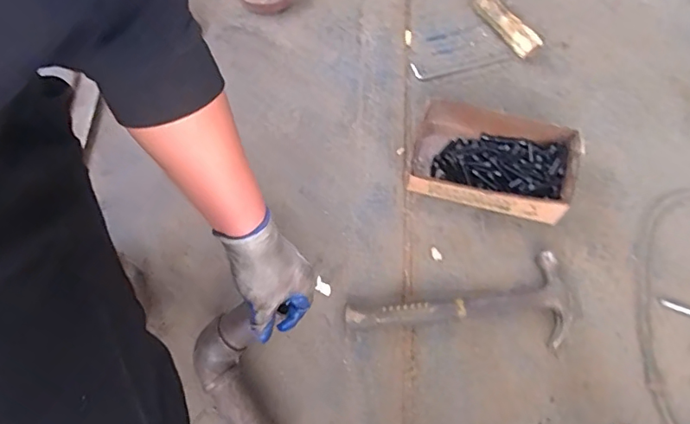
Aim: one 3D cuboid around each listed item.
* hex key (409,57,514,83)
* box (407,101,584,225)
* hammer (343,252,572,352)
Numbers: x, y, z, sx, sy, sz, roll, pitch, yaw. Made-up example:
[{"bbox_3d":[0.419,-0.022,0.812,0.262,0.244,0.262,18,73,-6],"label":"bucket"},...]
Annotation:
[{"bbox_3d":[0.208,-0.263,0.905,0.182,0.005,0.043,-15,68,-9],"label":"hex key"},{"bbox_3d":[0.227,-0.074,0.786,0.236,0.069,0.140,14,67,3],"label":"box"},{"bbox_3d":[0.157,0.138,0.711,0.309,0.031,0.119,-6,67,-5],"label":"hammer"}]

